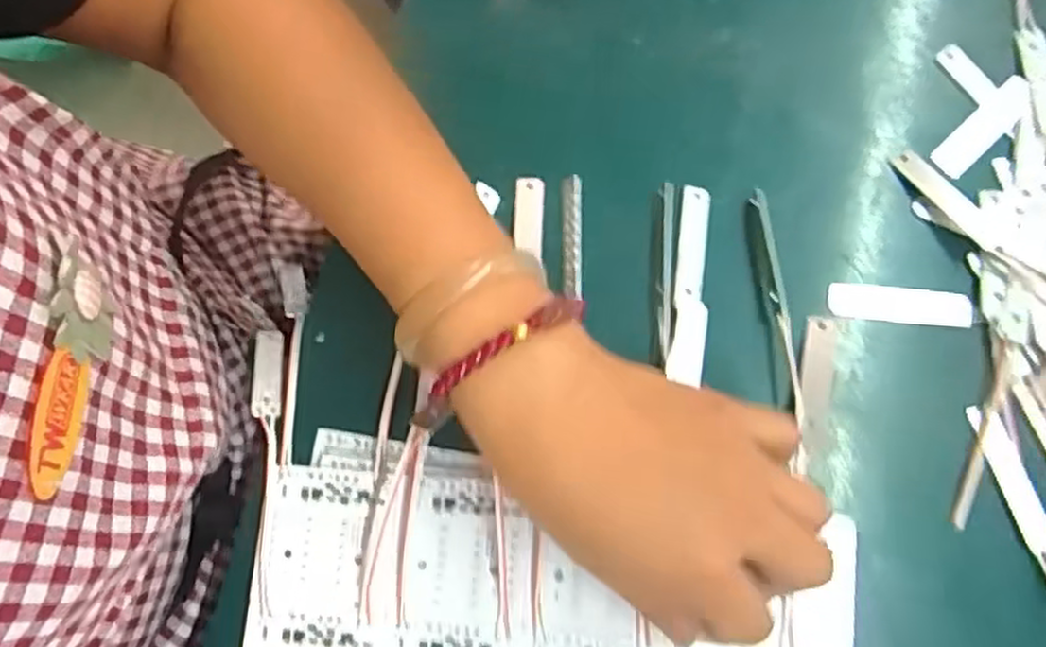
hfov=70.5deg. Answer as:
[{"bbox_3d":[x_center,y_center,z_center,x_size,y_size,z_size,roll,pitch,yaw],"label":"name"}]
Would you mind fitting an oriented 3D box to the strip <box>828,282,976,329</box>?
[{"bbox_3d":[0.170,-0.008,0.334,0.062,0.004,0.017,6,78,3],"label":"strip"}]

